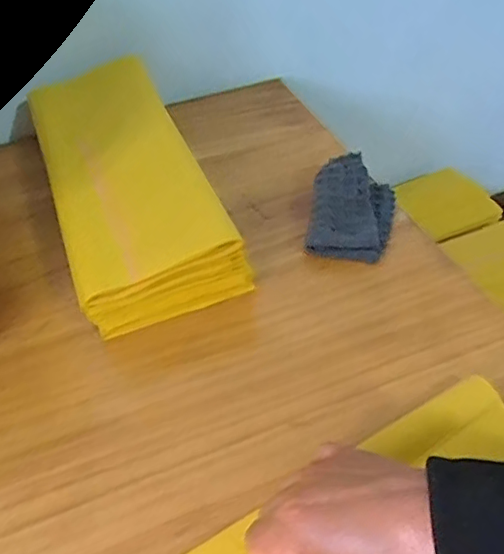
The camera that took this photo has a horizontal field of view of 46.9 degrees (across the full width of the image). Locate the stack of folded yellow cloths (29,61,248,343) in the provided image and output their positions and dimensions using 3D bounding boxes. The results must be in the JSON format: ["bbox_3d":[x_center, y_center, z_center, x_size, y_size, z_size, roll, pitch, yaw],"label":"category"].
[{"bbox_3d":[-0.116,-0.090,0.535,0.132,0.075,0.320,-19,47,-14],"label":"stack of folded yellow cloths"}]

